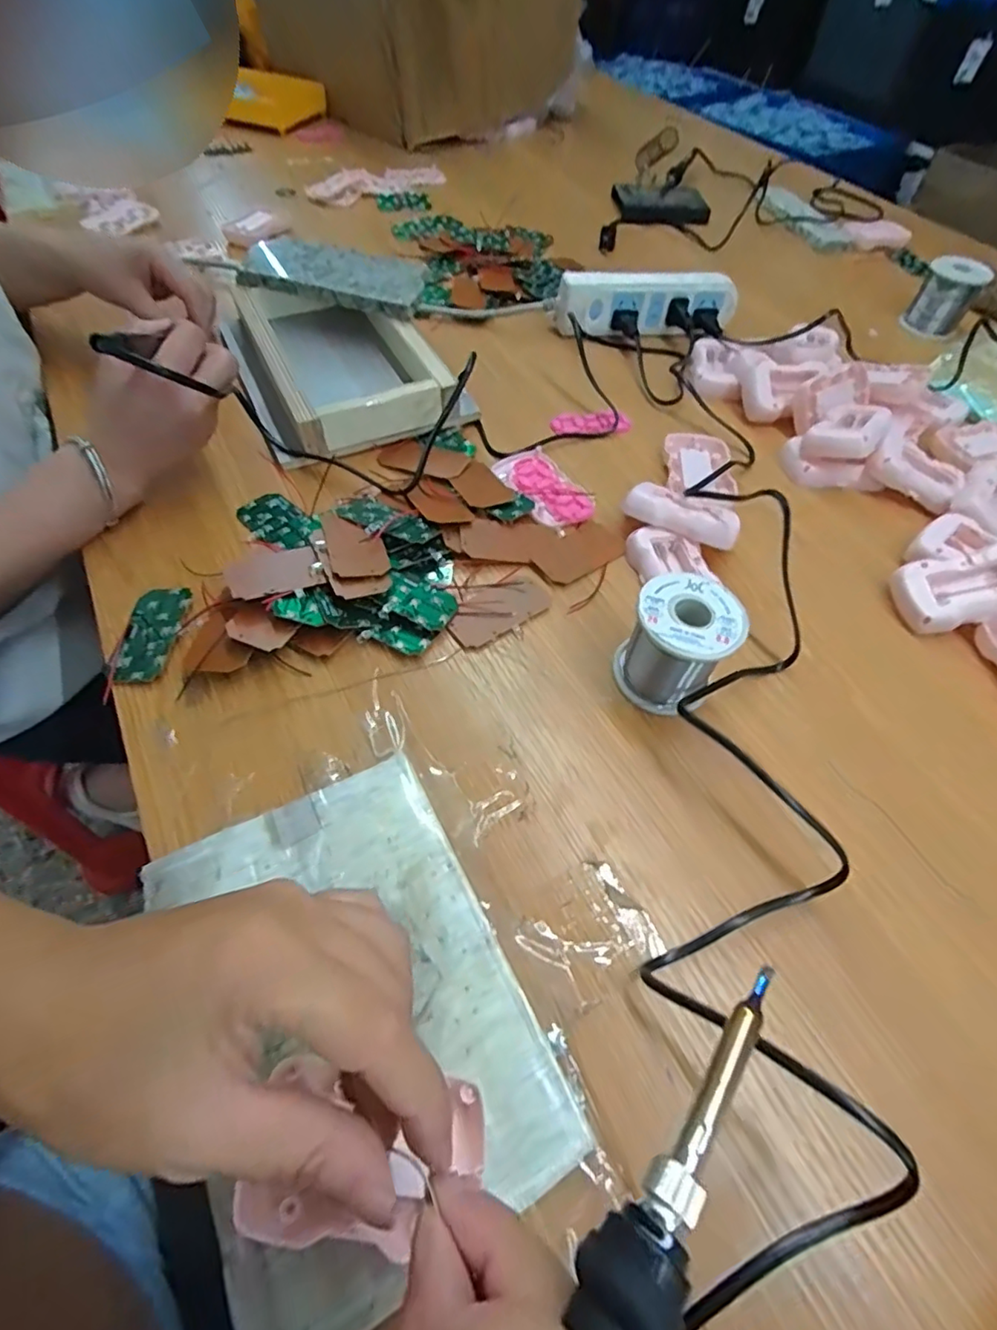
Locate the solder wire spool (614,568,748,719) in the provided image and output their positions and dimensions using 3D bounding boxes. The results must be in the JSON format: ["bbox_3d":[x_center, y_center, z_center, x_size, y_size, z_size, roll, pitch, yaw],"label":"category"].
[{"bbox_3d":[0.108,-0.012,0.354,0.058,0.064,0.062,1,56,-2],"label":"solder wire spool"}]

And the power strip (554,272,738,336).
[{"bbox_3d":[0.160,-0.386,0.617,0.196,0.050,0.029,-5,56,-7],"label":"power strip"}]

